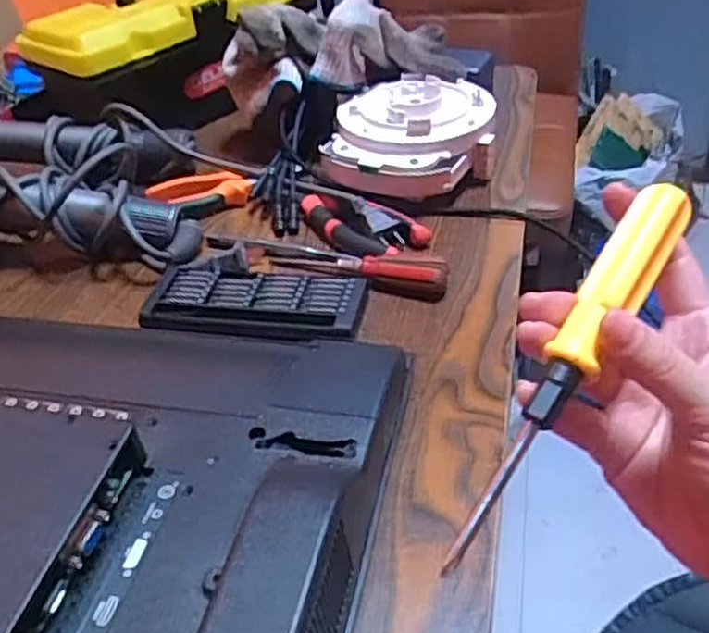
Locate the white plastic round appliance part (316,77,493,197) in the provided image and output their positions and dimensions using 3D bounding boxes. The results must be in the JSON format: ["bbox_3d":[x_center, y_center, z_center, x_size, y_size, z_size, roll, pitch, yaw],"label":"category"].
[{"bbox_3d":[0.049,-0.153,0.658,0.139,0.080,0.123,5,40,14],"label":"white plastic round appliance part"}]

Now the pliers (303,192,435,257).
[{"bbox_3d":[0.005,-0.076,0.597,0.061,0.021,0.115,-33,46,-29],"label":"pliers"}]

